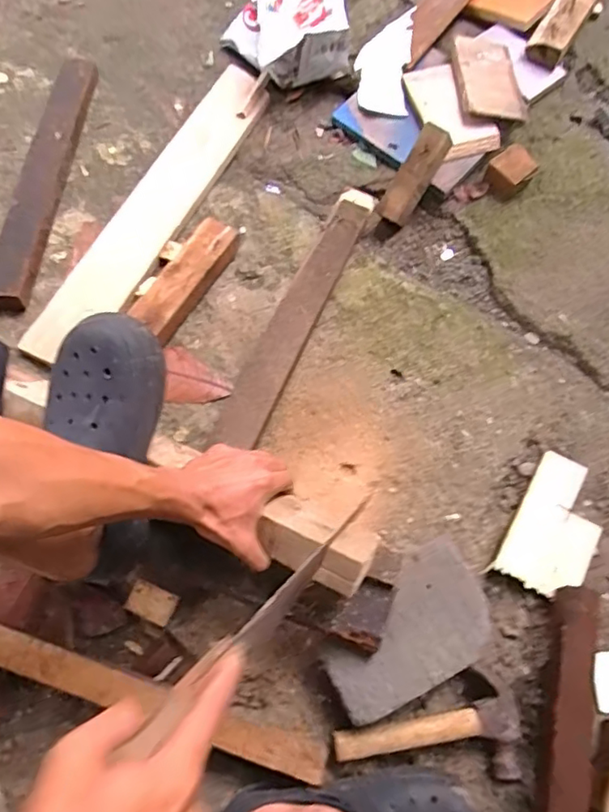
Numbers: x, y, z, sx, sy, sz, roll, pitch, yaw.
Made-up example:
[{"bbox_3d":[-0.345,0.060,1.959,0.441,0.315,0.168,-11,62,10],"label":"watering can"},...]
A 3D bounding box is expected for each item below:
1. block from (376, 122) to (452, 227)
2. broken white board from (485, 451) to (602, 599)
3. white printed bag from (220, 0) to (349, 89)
[{"bbox_3d":[0.174,-0.362,0.921,0.046,0.055,0.149,36,104,12],"label":"block"},{"bbox_3d":[0.326,0.155,0.751,0.100,0.025,0.180,31,70,10],"label":"broken white board"},{"bbox_3d":[-0.032,-0.646,1.010,0.190,0.128,0.184,-14,69,-8],"label":"white printed bag"}]

